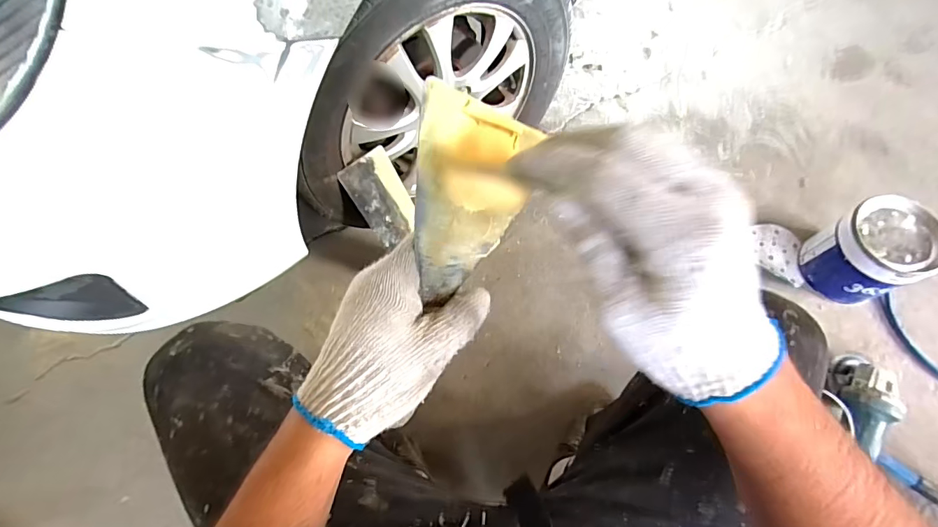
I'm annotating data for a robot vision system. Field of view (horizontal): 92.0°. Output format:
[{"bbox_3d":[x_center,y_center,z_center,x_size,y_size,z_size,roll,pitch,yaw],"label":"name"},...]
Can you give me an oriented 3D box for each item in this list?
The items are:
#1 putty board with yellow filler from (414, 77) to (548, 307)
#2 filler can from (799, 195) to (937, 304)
[{"bbox_3d":[-0.002,-0.035,0.273,0.086,0.122,0.006,-1,25,-40],"label":"putty board with yellow filler"},{"bbox_3d":[0.737,-0.018,0.840,0.161,0.150,0.153,-1,67,2],"label":"filler can"}]

